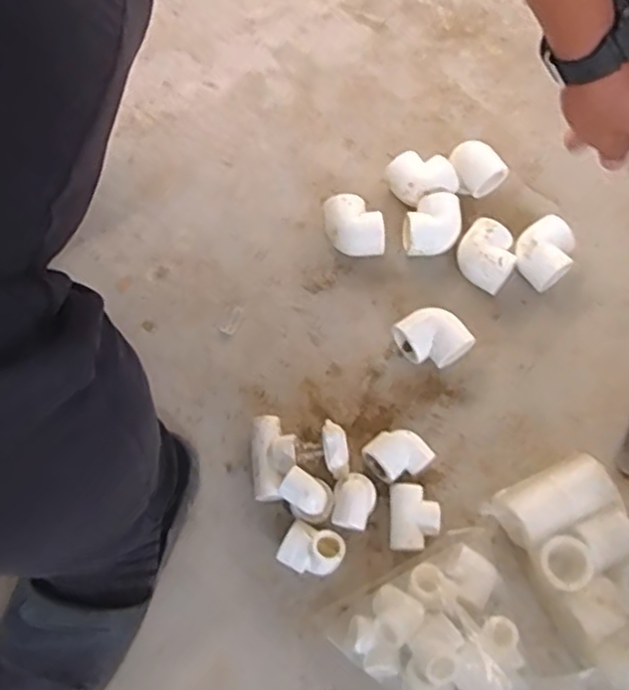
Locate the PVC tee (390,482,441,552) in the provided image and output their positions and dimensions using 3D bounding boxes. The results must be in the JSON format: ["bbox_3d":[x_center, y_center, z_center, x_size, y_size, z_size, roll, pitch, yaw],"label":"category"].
[{"bbox_3d":[0.087,0.152,0.602,0.042,0.030,0.056,2,71,2],"label":"PVC tee"}]

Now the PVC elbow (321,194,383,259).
[{"bbox_3d":[0.040,-0.119,0.701,0.057,0.038,0.070,-6,71,-1],"label":"PVC elbow"}]

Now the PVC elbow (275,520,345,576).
[{"bbox_3d":[-0.003,0.176,0.587,0.052,0.038,0.038,18,72,7],"label":"PVC elbow"}]

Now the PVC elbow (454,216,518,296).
[{"bbox_3d":[0.171,-0.087,0.684,0.058,0.045,0.056,35,75,12],"label":"PVC elbow"}]

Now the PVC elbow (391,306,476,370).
[{"bbox_3d":[0.113,-0.007,0.653,0.060,0.046,0.053,-21,72,-6],"label":"PVC elbow"}]

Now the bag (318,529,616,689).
[{"bbox_3d":[0.134,0.254,0.527,0.161,0.093,0.212,-37,74,-11],"label":"bag"}]

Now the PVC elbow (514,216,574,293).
[{"bbox_3d":[0.229,-0.090,0.684,0.056,0.045,0.054,-43,76,-13],"label":"PVC elbow"}]

